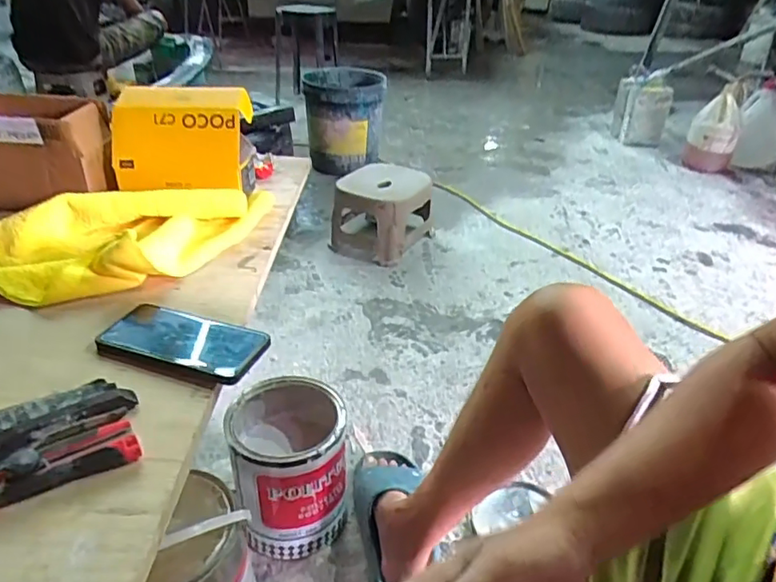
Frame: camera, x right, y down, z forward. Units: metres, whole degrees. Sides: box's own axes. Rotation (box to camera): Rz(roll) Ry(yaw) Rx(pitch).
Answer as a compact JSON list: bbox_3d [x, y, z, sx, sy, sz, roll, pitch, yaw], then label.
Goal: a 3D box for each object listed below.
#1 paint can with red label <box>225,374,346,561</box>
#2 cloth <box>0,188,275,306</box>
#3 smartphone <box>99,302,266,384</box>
[{"bbox_3d":[-0.145,0.260,0.841,0.153,0.210,0.164,1,33,-1],"label":"paint can with red label"},{"bbox_3d":[-0.337,-0.076,0.738,0.426,0.061,0.201,-15,37,-24],"label":"cloth"},{"bbox_3d":[-0.210,0.050,0.583,0.171,0.014,0.076,12,34,15],"label":"smartphone"}]

